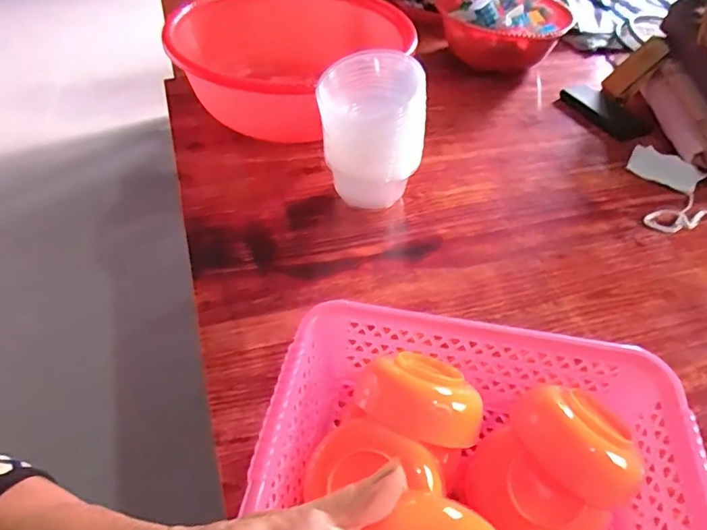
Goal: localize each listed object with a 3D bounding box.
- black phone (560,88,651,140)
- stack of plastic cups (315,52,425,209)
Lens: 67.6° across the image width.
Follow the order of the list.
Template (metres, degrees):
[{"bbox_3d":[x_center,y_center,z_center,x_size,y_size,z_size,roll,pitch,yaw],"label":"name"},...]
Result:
[{"bbox_3d":[0.419,-0.251,0.866,0.078,0.014,0.149,-18,49,-19],"label":"black phone"},{"bbox_3d":[0.019,-0.144,0.626,0.112,0.165,0.110,-9,47,-11],"label":"stack of plastic cups"}]

